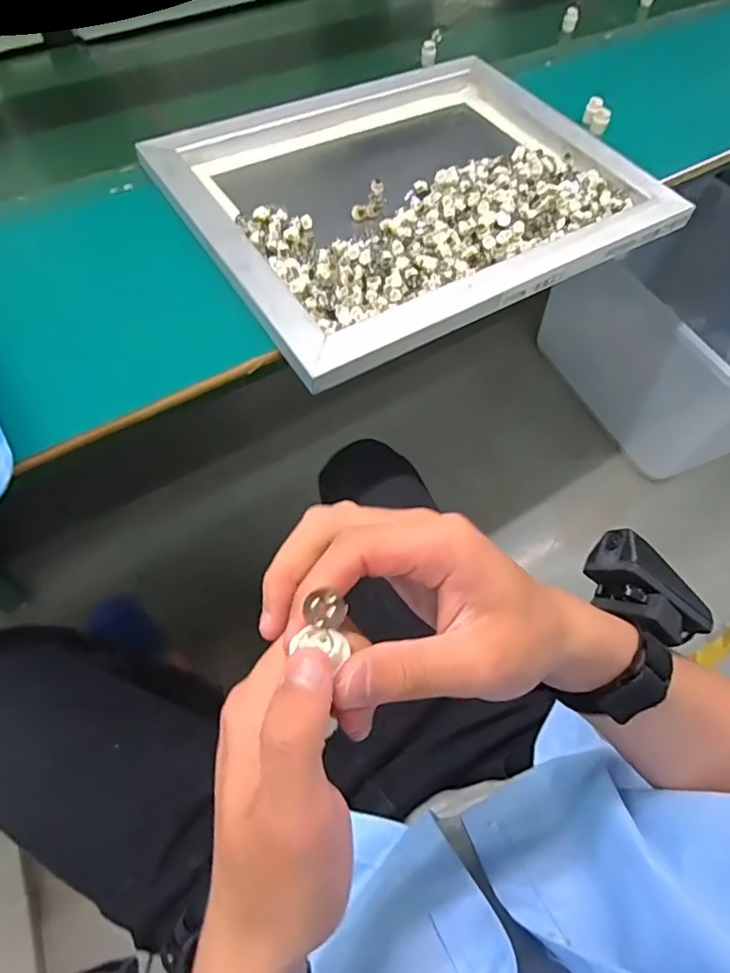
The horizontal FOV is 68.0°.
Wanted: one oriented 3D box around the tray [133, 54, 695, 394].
[{"bbox_3d":[0.037,-0.378,0.659,0.510,0.043,0.474,-29,64,-18],"label":"tray"}]

